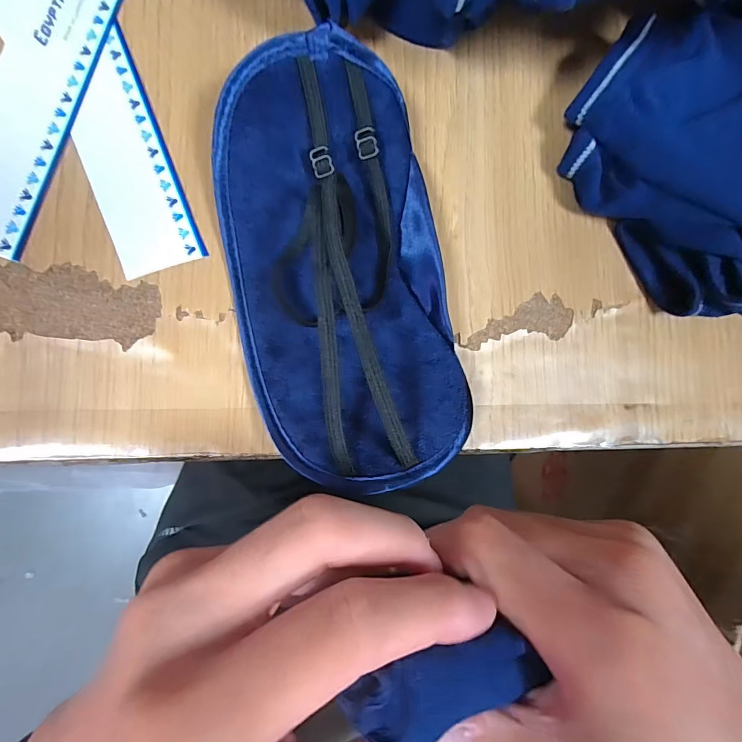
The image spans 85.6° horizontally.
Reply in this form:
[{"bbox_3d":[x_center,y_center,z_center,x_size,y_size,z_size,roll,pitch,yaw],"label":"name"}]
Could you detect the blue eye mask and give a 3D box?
[{"bbox_3d":[-0.013,-0.039,0.166,0.086,0.033,0.167,-11,89,-9],"label":"blue eye mask"}]

